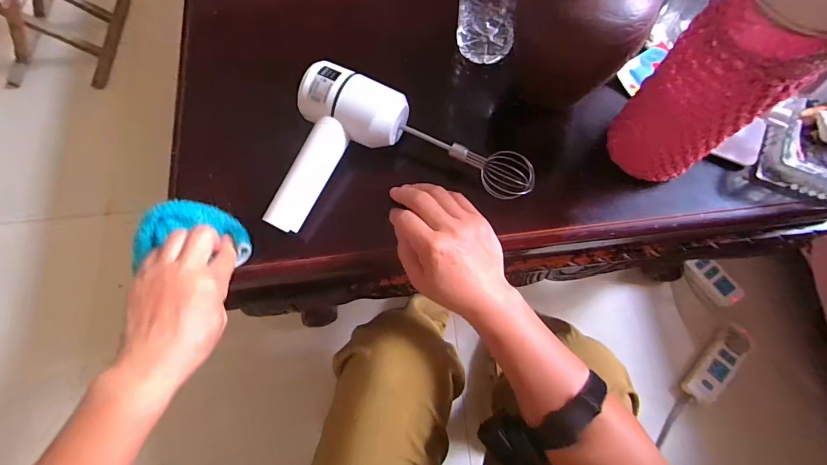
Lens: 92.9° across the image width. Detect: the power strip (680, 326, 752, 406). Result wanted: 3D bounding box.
[{"bbox_3d":[0.615,0.263,0.793,0.064,0.038,0.177,41,78,12],"label":"power strip"}]

